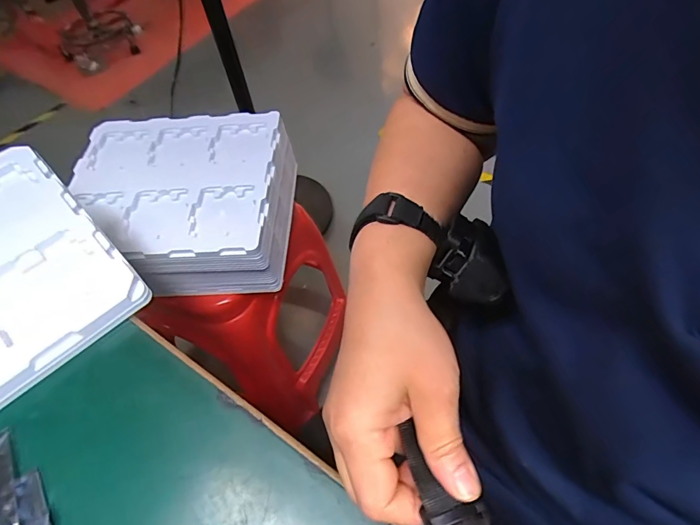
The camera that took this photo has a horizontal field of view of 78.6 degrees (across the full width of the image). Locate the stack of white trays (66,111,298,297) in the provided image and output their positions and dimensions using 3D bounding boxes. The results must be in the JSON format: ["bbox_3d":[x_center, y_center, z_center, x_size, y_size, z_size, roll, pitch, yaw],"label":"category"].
[{"bbox_3d":[-0.265,-0.095,0.692,0.320,0.120,0.277,-4,55,5],"label":"stack of white trays"}]

